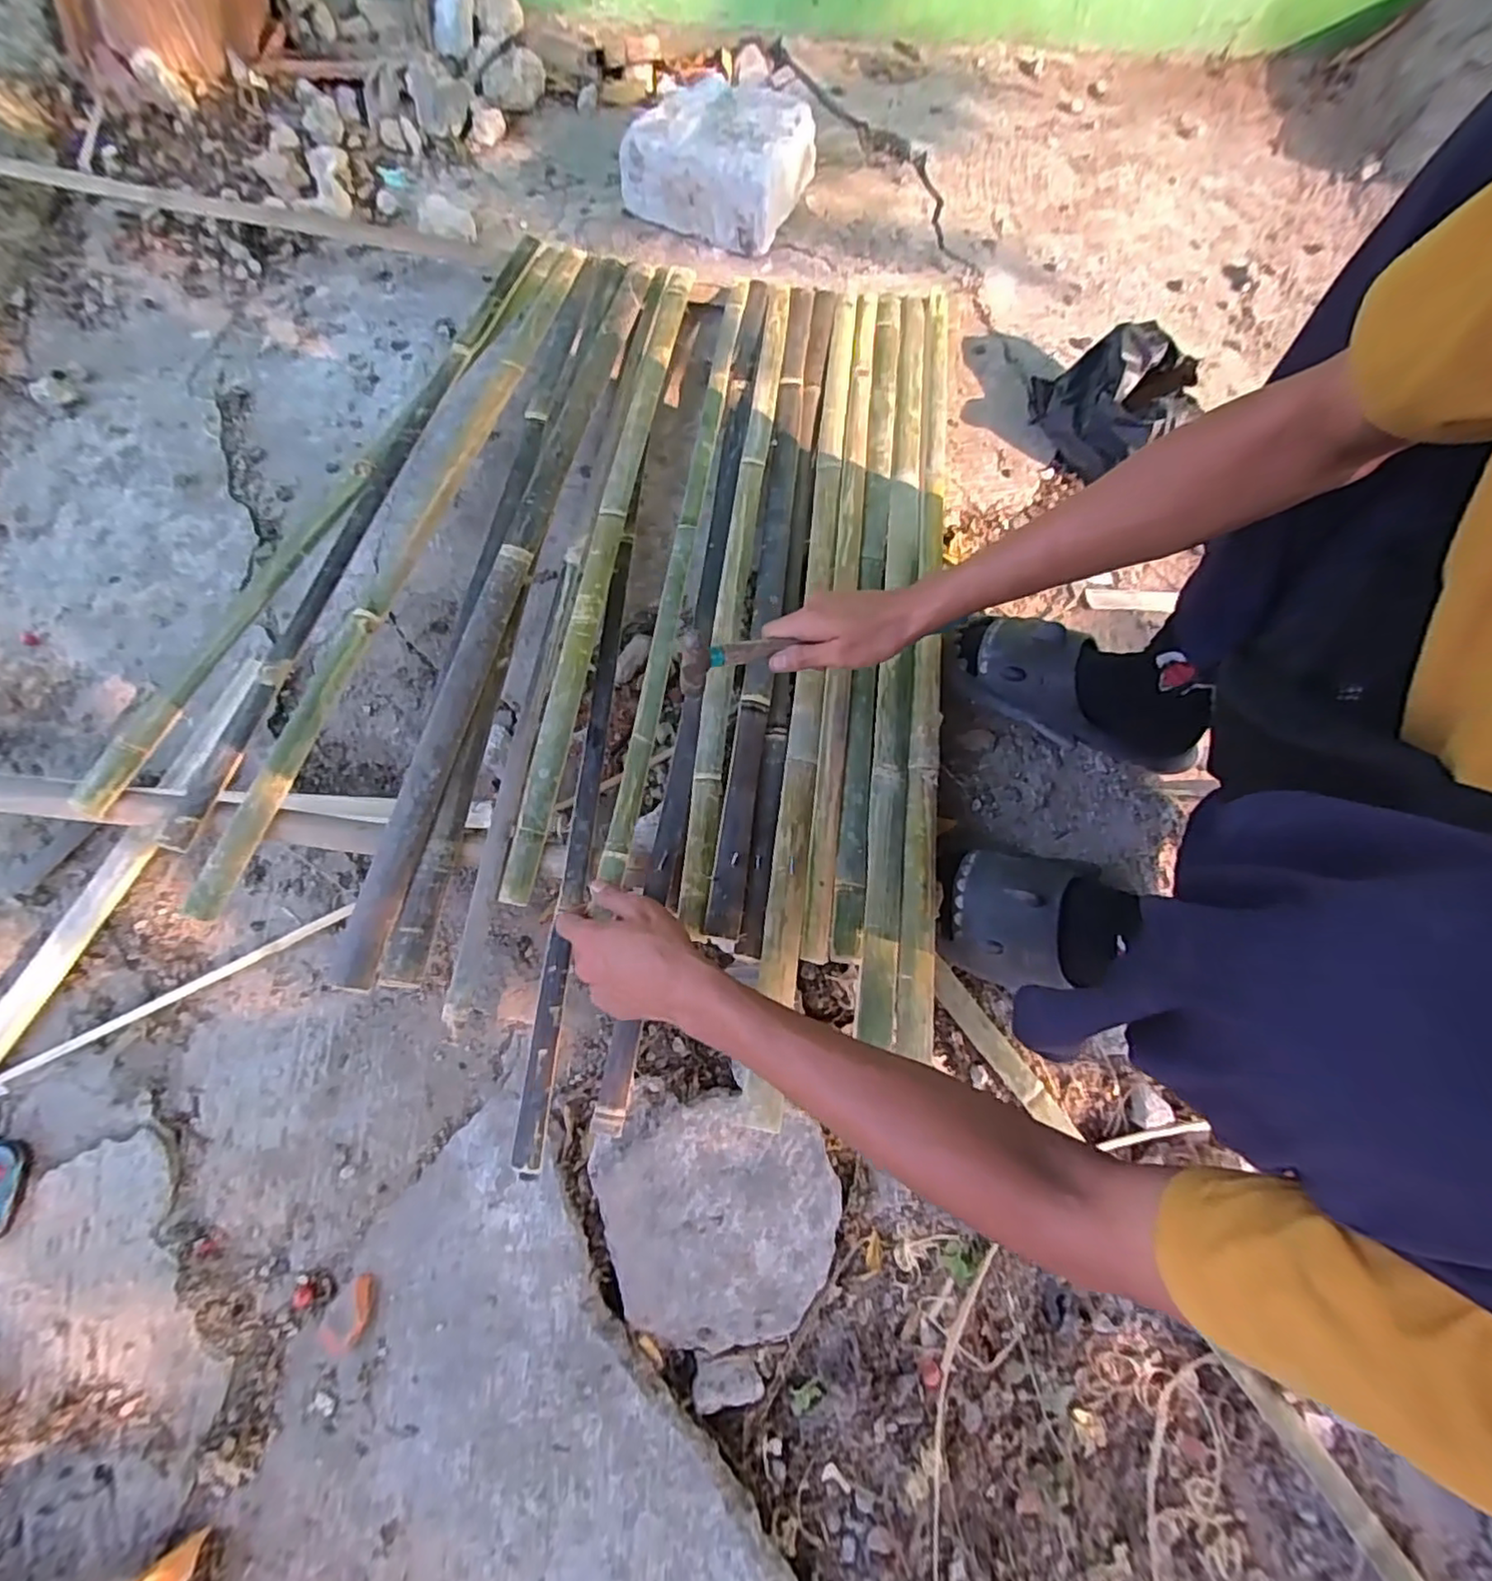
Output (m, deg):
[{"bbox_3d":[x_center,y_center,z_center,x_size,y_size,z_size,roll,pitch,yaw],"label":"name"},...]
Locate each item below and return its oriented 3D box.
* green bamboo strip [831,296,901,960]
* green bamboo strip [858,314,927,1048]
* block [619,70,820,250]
[{"bbox_3d":[0.143,-0.259,0.720,0.030,0.027,0.862,7,72,1],"label":"green bamboo strip"},{"bbox_3d":[0.172,-0.221,0.709,0.037,0.024,0.919,8,73,-2],"label":"green bamboo strip"},{"bbox_3d":[-0.036,-0.894,0.919,0.230,0.105,0.189,28,74,9],"label":"block"}]

